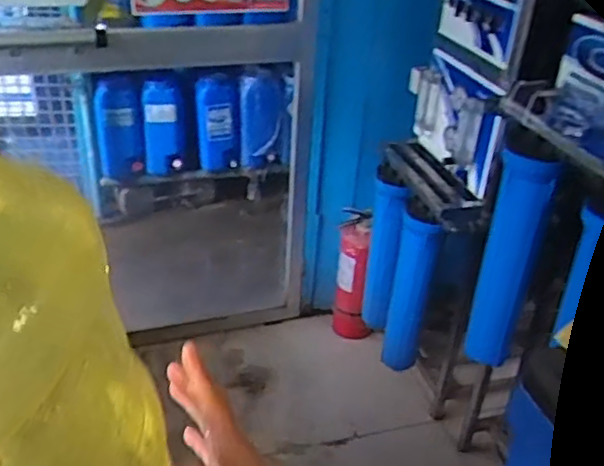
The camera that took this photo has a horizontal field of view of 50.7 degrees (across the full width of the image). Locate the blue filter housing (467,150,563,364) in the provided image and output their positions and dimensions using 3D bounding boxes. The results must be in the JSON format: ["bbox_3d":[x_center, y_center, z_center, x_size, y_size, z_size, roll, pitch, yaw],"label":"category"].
[{"bbox_3d":[0.419,0.064,1.299,0.105,0.511,0.099,14,33,16],"label":"blue filter housing"}]

